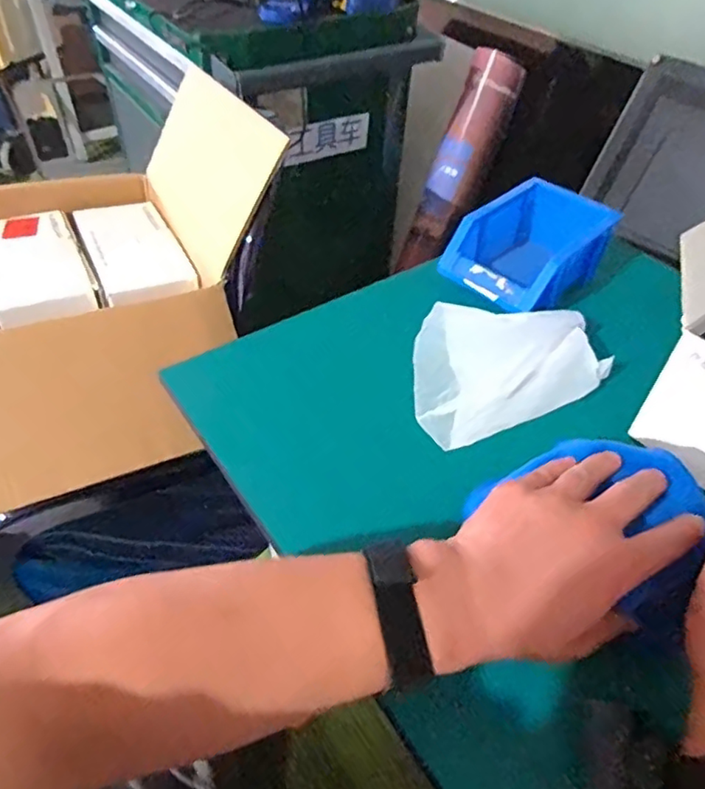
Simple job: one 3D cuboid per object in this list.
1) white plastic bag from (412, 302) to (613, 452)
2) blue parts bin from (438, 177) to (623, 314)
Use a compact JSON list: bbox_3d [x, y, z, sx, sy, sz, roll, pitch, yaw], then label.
[{"bbox_3d":[0.141,-0.036,0.557,0.191,0.055,0.127,-18,49,-18],"label":"white plastic bag"},{"bbox_3d":[0.191,-0.162,0.645,0.122,0.072,0.159,36,55,28],"label":"blue parts bin"}]

